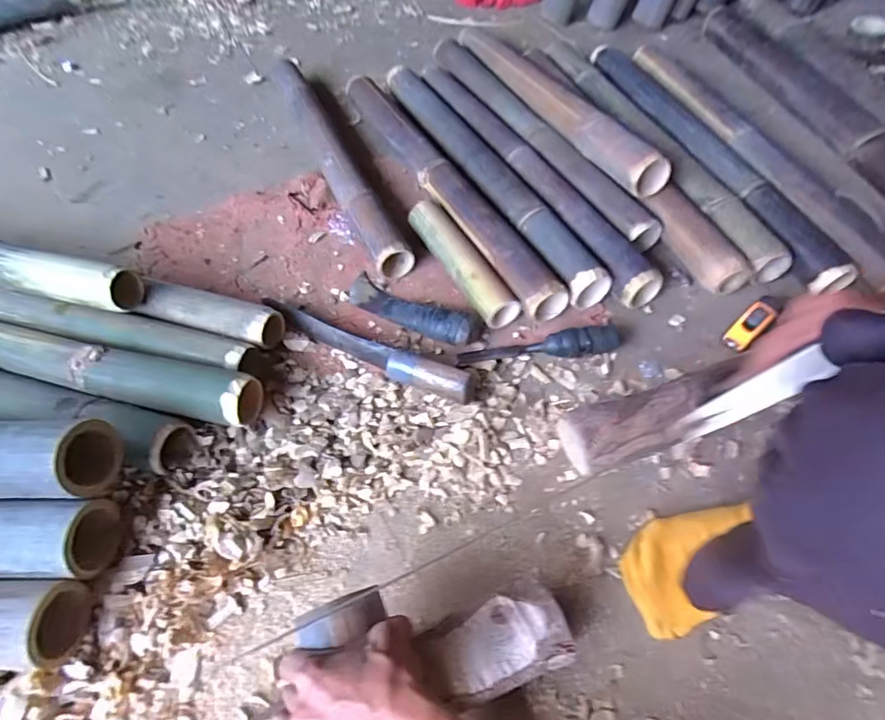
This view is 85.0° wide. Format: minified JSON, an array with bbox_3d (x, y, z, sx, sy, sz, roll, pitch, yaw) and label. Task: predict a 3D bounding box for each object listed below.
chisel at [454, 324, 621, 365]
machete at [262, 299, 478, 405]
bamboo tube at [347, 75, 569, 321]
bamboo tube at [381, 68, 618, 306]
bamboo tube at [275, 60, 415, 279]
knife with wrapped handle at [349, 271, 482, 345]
[{"bbox_3d":[0.120,-0.017,0.610,0.203,0.037,0.030,-4,55,1],"label":"chisel"},{"bbox_3d":[-0.097,-0.020,0.616,0.303,0.044,0.039,27,61,20],"label":"machete"},{"bbox_3d":[-0.015,-0.305,0.802,0.069,0.073,0.658,-25,58,-13],"label":"bamboo tube"},{"bbox_3d":[0.057,-0.317,0.805,0.061,0.074,0.639,-24,59,-12],"label":"bamboo tube"},{"bbox_3d":[-0.199,-0.372,0.857,0.065,0.065,0.638,-22,57,-11],"label":"bamboo tube"},{"bbox_3d":[-0.044,-0.075,0.660,0.208,0.035,0.059,24,60,18],"label":"knife with wrapped handle"}]

